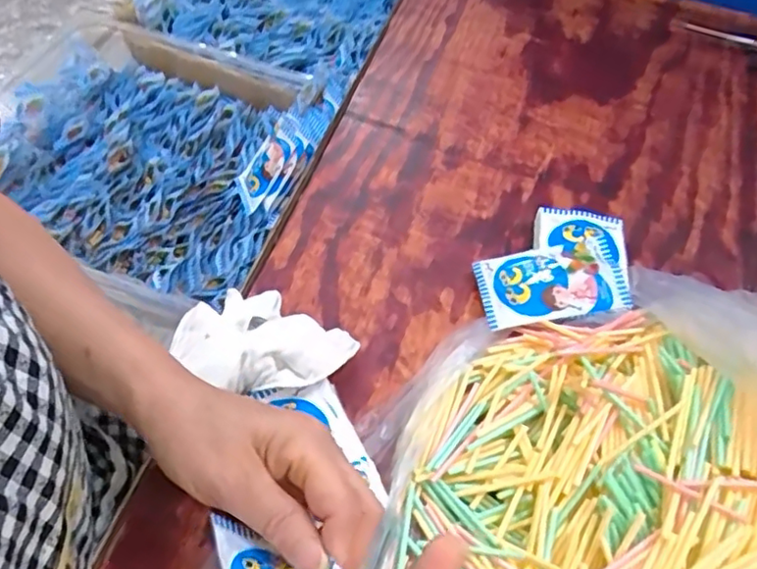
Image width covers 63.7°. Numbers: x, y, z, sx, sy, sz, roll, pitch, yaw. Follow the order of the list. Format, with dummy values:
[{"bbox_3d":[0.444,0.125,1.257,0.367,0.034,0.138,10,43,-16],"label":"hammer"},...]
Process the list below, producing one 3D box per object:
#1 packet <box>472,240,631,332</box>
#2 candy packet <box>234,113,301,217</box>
[{"bbox_3d":[0.130,-0.001,0.464,0.102,0.009,0.063,-10,56,3],"label":"packet"},{"bbox_3d":[-0.122,-0.134,0.672,0.014,0.109,0.060,7,46,-45],"label":"candy packet"}]

